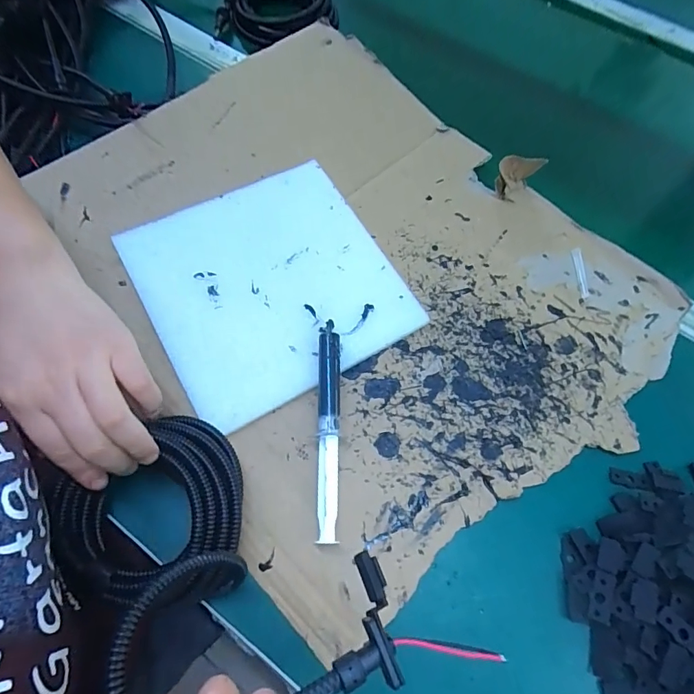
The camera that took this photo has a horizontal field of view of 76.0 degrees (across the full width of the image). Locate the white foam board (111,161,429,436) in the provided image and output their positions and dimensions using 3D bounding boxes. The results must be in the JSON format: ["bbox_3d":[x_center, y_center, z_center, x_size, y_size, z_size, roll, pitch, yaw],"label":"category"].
[{"bbox_3d":[-0.067,-0.056,0.382,0.199,0.011,0.199,-29,74,-13],"label":"white foam board"}]

